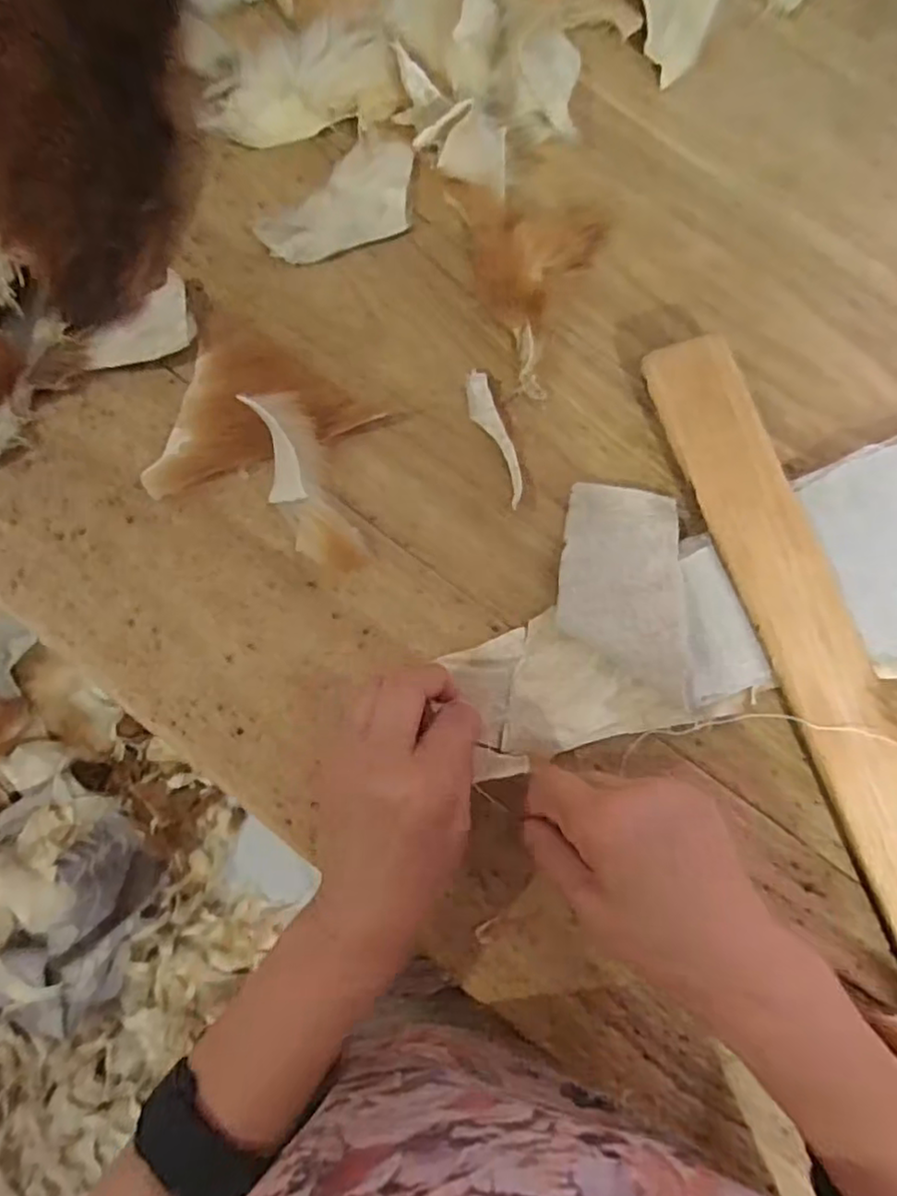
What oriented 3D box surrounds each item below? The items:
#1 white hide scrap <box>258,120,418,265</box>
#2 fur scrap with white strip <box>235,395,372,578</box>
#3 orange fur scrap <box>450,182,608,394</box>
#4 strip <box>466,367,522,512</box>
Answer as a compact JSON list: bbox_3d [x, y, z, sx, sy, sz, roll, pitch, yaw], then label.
[{"bbox_3d":[-0.059,-0.231,0.381,0.055,0.004,0.099,45,85,-4],"label":"white hide scrap"},{"bbox_3d":[-0.079,-0.062,0.351,0.034,0.020,0.103,-25,85,-7],"label":"fur scrap with white strip"},{"bbox_3d":[0.043,-0.180,0.376,0.092,0.027,0.117,6,82,-4],"label":"orange fur scrap"},{"bbox_3d":[0.028,-0.091,0.370,0.015,0.014,0.081,-19,84,-7],"label":"strip"}]

